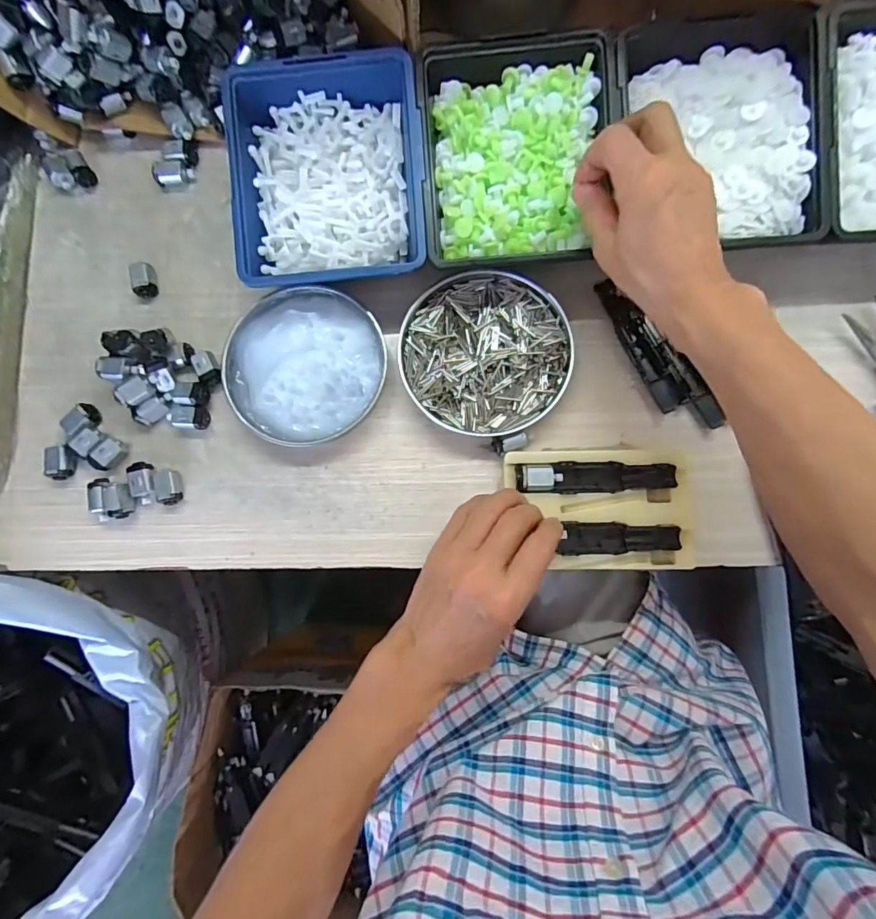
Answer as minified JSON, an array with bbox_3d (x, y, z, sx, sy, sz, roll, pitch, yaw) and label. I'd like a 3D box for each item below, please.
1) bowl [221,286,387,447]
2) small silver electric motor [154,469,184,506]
[{"bbox_3d":[-0.110,-0.078,0.391,0.131,0.024,0.126,0,83,2],"label":"bowl"},{"bbox_3d":[-0.222,0.023,0.393,0.020,0.012,0.029,-2,83,2],"label":"small silver electric motor"}]

